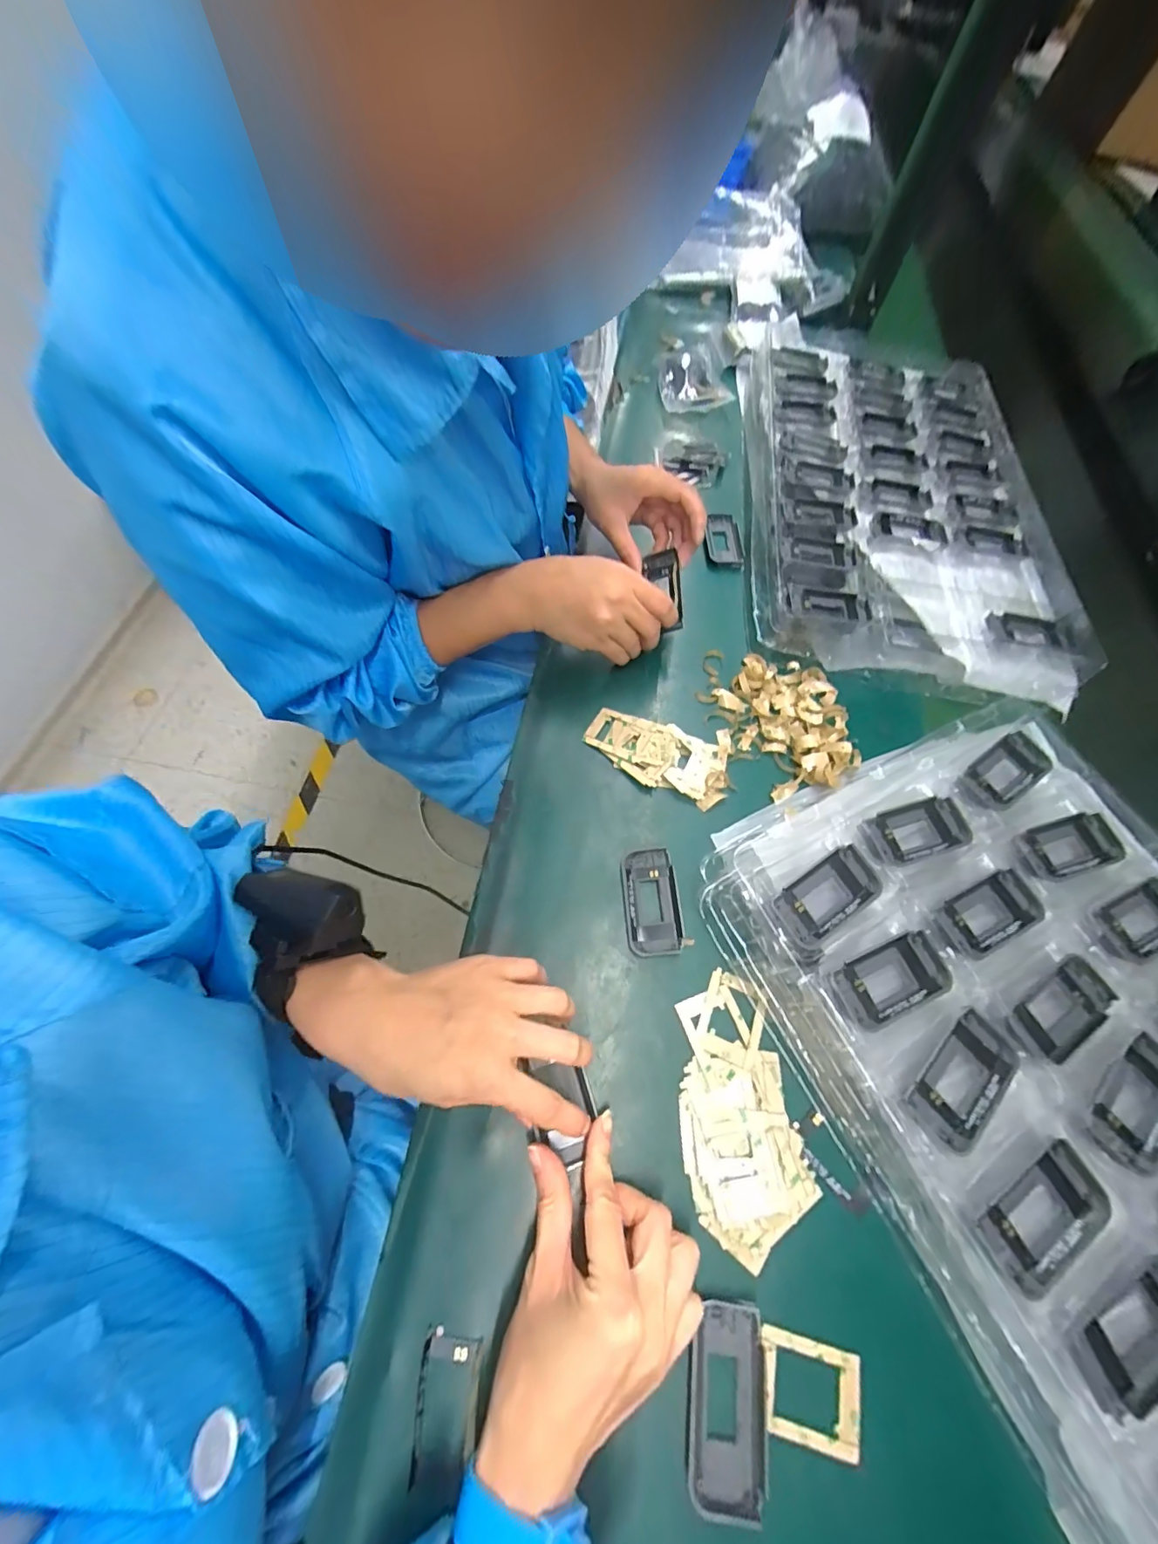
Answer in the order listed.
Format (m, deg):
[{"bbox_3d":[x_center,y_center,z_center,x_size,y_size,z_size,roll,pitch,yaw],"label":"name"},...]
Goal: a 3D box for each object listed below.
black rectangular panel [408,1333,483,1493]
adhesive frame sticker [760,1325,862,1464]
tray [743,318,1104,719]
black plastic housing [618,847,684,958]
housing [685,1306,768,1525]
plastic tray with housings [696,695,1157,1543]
[{"bbox_3d":[-0.067,0.322,0.249,0.031,0.004,0.053,2,63,-2],"label":"black rectangular panel"},{"bbox_3d":[0.122,0.325,0.259,0.058,0.007,0.039,15,63,3],"label":"adhesive frame sticker"},{"bbox_3d":[0.346,-0.317,0.551,0.304,0.051,0.505,9,63,1],"label":"tray"},{"bbox_3d":[0.052,0.094,0.361,0.038,0.011,0.075,-2,64,-5],"label":"black plastic housing"},{"bbox_3d":[0.076,0.321,0.252,0.040,0.007,0.075,9,63,1],"label":"housing"},{"bbox_3d":[0.327,0.214,0.288,0.302,0.062,0.515,-23,67,-14],"label":"plastic tray with housings"}]

